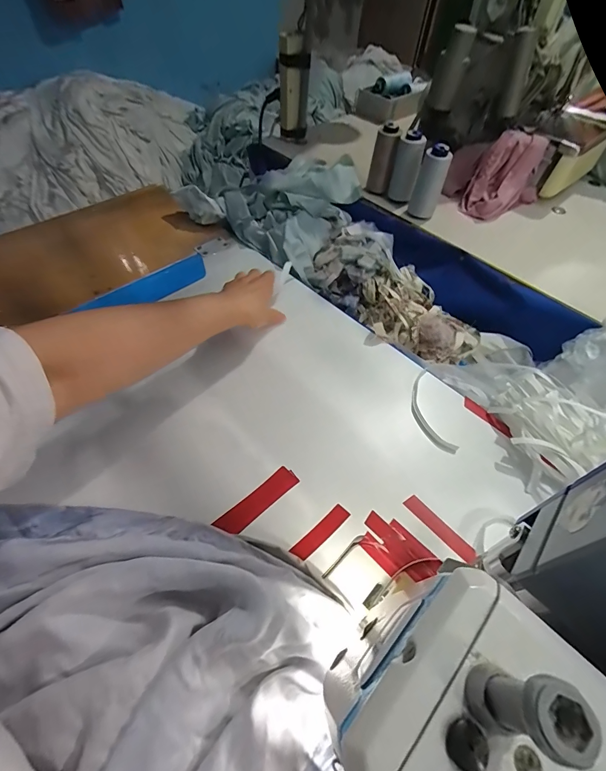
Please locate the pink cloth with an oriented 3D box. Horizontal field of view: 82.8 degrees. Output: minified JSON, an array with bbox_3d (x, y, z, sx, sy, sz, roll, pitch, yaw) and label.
[{"bbox_3d":[0.354,-0.401,0.651,0.174,0.102,0.130,33,59,18],"label":"pink cloth"}]

